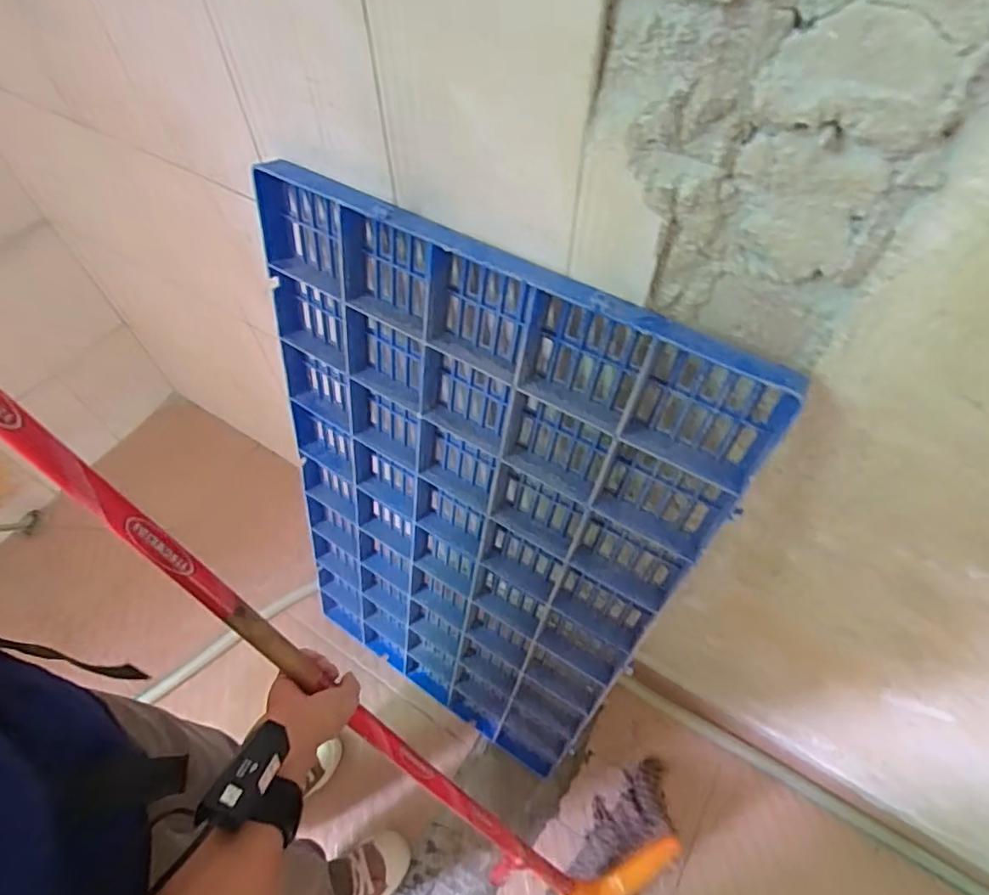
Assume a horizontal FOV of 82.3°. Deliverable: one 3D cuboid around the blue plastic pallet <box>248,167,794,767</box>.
[{"bbox_3d":[-0.066,0.158,0.876,0.591,0.978,0.050,28,47,16],"label":"blue plastic pallet"}]

